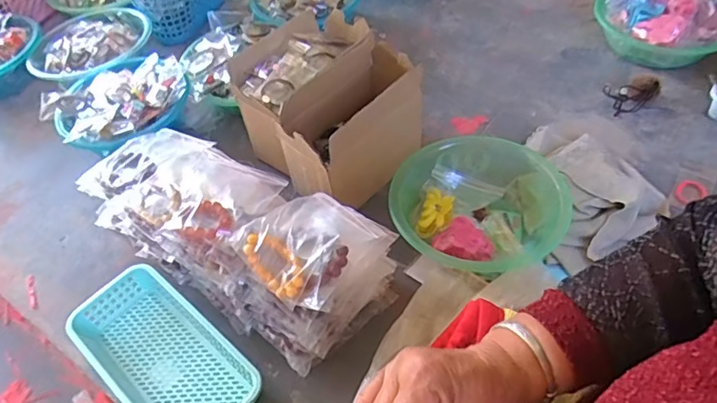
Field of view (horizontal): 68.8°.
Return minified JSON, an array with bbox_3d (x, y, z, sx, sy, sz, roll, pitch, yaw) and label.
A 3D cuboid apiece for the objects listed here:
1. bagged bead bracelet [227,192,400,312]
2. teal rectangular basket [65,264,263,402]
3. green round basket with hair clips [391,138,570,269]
[{"bbox_3d":[-0.052,0.043,0.631,0.142,0.043,0.160,33,49,17],"label":"bagged bead bracelet"},{"bbox_3d":[-0.248,0.194,0.665,0.263,0.054,0.132,32,61,26],"label":"teal rectangular basket"},{"bbox_3d":[0.171,0.017,0.750,0.227,0.082,0.227,-2,52,3],"label":"green round basket with hair clips"}]

